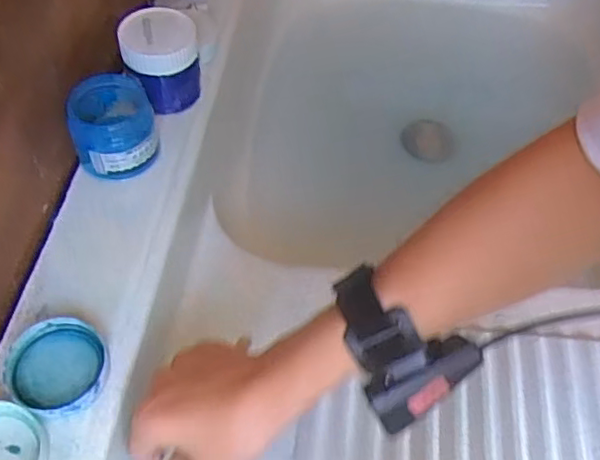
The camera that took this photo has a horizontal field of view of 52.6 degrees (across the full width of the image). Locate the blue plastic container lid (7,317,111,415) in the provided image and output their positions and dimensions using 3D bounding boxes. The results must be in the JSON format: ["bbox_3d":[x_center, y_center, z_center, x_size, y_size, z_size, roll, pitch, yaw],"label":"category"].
[{"bbox_3d":[-0.140,0.079,0.353,0.052,0.013,0.055,2,55,-2],"label":"blue plastic container lid"}]

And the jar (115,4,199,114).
[{"bbox_3d":[-0.105,-0.128,0.462,0.055,0.057,0.056,-1,55,-4],"label":"jar"}]

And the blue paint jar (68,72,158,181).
[{"bbox_3d":[-0.132,-0.074,0.429,0.056,0.051,0.056,2,55,-2],"label":"blue paint jar"}]

